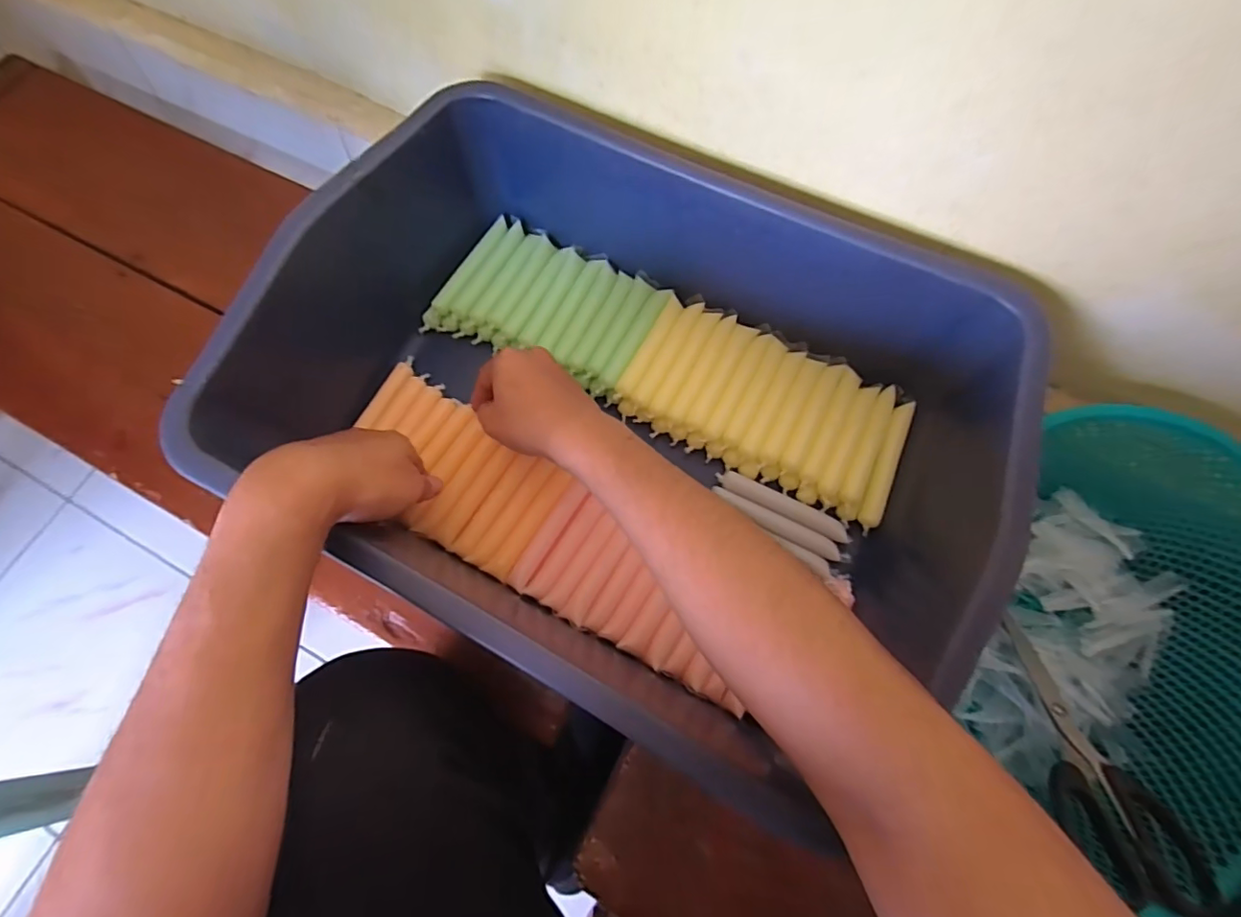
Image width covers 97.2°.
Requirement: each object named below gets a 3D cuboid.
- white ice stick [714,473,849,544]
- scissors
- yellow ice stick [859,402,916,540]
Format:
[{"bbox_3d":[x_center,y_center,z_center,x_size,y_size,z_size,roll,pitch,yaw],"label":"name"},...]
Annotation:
[{"bbox_3d":[0.133,0.037,0.447,0.109,0.013,0.016,28,74,9],"label":"white ice stick"},{"bbox_3d":[0.291,0.182,0.350,0.074,0.018,0.166,0,42,0],"label":"scissors"},{"bbox_3d":[0.221,0.005,0.452,0.018,0.012,0.115,22,73,7],"label":"yellow ice stick"}]

